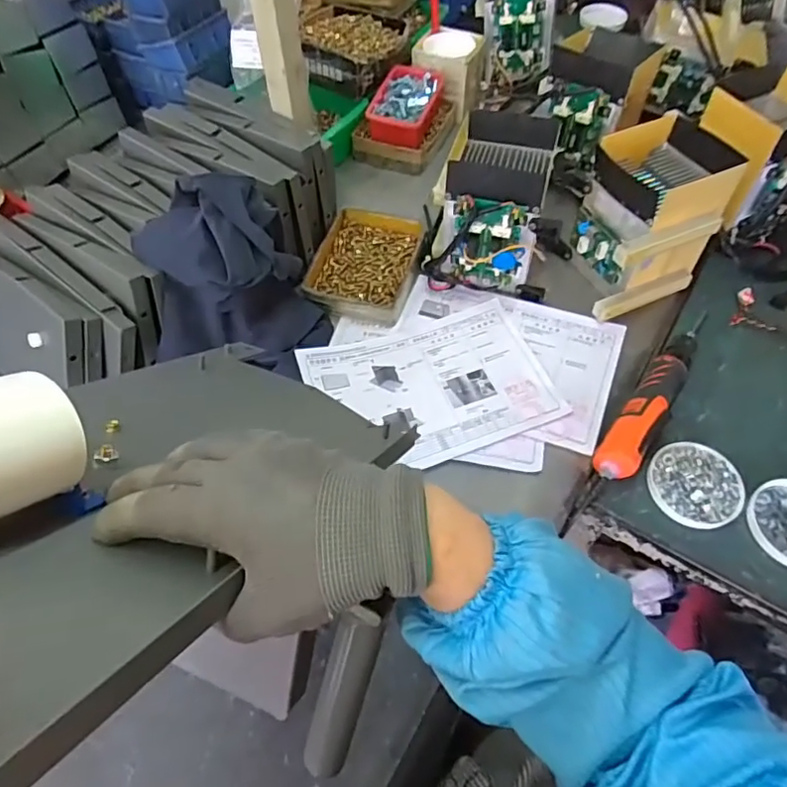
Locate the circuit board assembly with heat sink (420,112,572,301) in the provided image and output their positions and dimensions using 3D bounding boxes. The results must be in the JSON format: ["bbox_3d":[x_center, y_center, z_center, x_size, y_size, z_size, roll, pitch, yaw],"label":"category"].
[{"bbox_3d":[0.134,-0.251,0.768,0.167,0.170,0.186,7,57,7],"label":"circuit board assembly with heat sink"}]

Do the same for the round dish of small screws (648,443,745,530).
[{"bbox_3d":[0.343,0.102,0.632,0.098,0.014,0.099,-1,57,2],"label":"round dish of small screws"}]

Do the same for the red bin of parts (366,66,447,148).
[{"bbox_3d":[0.019,-0.499,0.972,0.111,0.051,0.169,11,58,9],"label":"red bin of parts"}]

